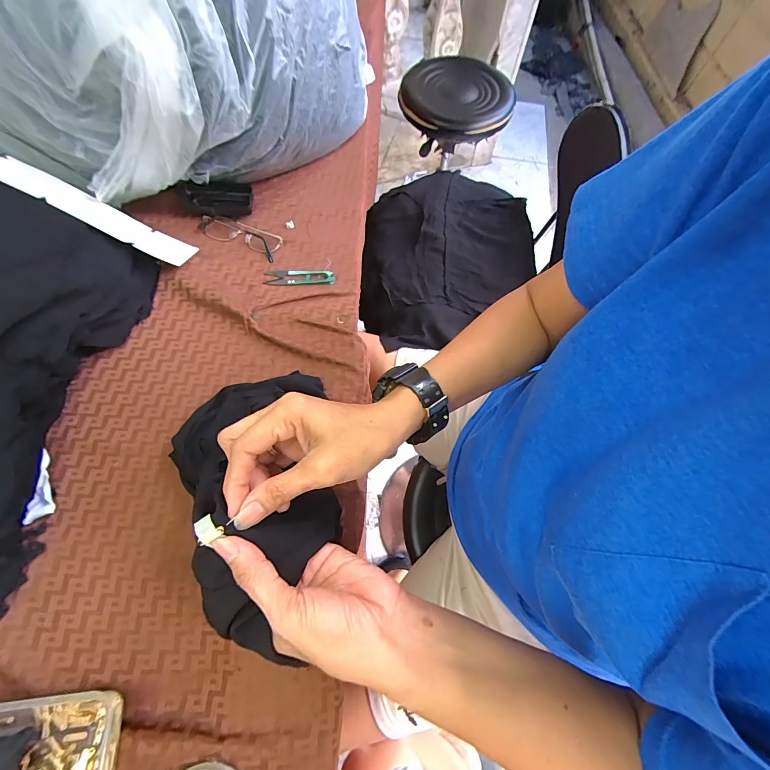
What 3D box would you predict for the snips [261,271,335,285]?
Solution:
[{"bbox_3d":[-0.126,-0.160,0.509,0.102,0.006,0.027,-2,67,-2],"label":"snips"}]

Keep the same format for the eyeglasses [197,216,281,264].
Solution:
[{"bbox_3d":[-0.221,-0.232,0.530,0.123,0.017,0.039,24,69,9],"label":"eyeglasses"}]

